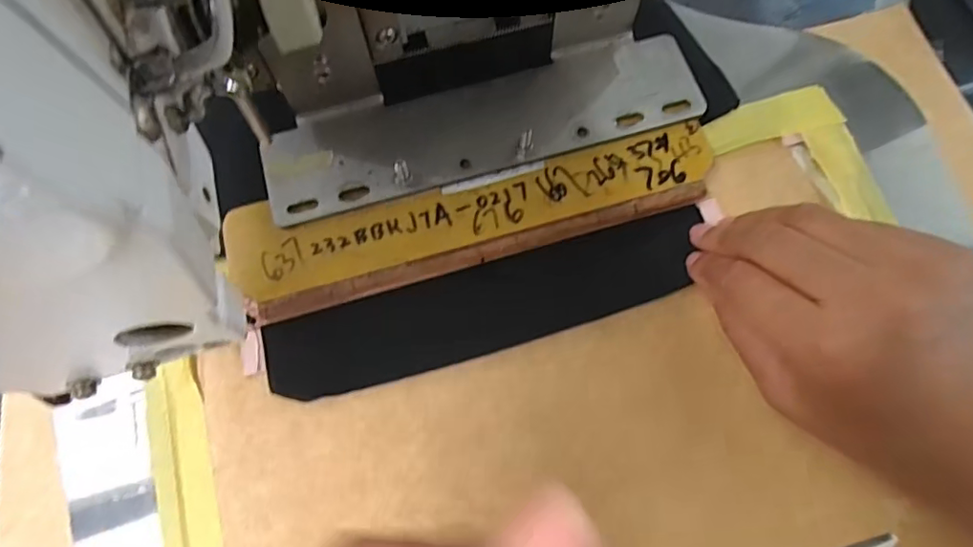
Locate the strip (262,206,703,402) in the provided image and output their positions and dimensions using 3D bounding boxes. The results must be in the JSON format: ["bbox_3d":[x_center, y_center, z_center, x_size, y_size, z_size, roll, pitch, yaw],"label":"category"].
[{"bbox_3d":[0.002,0.016,0.269,0.204,0.011,0.039,-16,82,-4],"label":"strip"}]

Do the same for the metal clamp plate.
[{"bbox_3d":[-0.001,-0.076,0.286,0.214,0.009,0.053,-16,74,-7],"label":"metal clamp plate"}]

